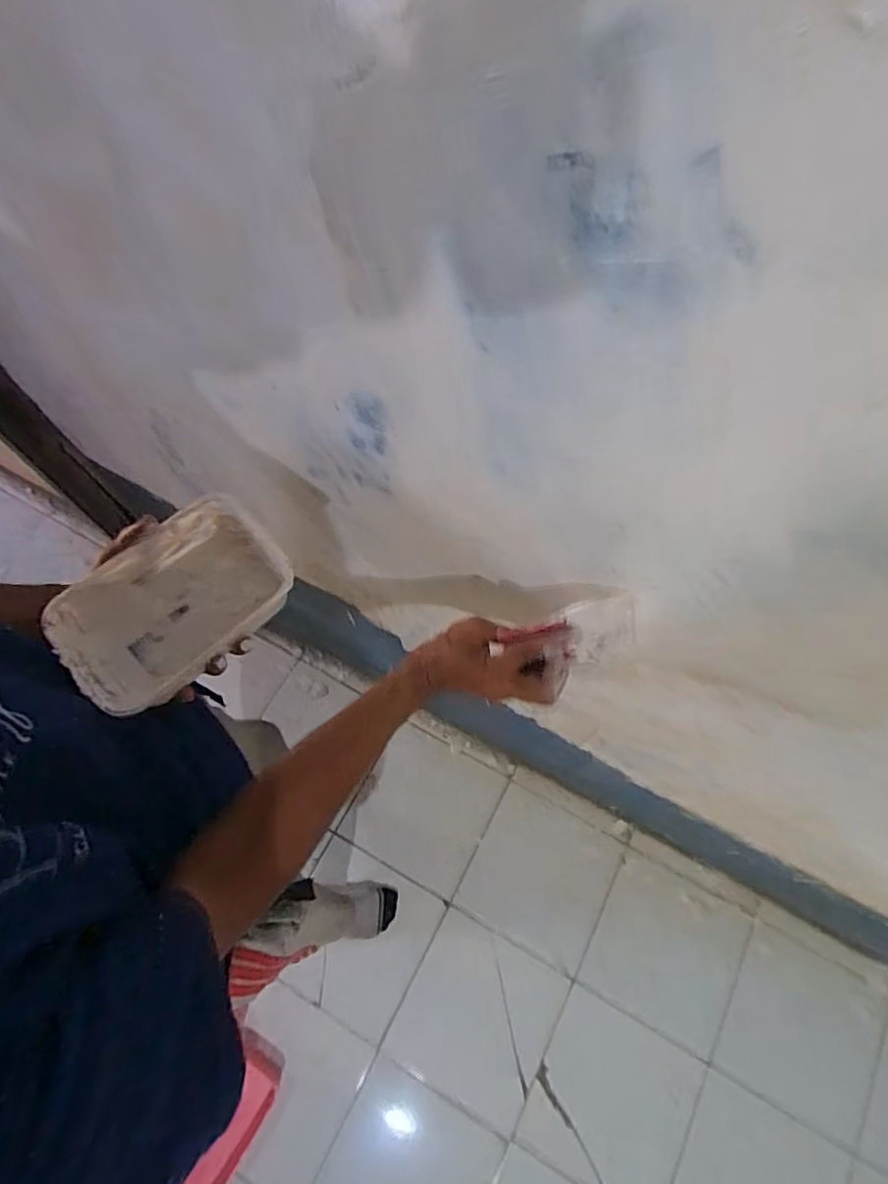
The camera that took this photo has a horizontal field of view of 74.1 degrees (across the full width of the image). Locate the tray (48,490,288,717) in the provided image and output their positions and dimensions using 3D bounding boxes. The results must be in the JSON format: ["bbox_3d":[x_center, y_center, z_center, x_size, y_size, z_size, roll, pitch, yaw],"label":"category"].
[{"bbox_3d":[-0.216,0.009,0.485,0.172,0.060,0.114,-42,75,-12],"label":"tray"}]

